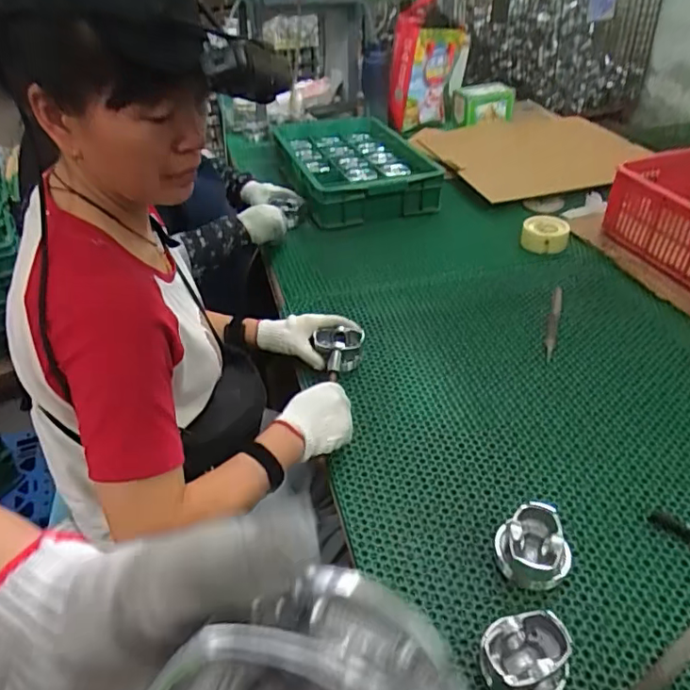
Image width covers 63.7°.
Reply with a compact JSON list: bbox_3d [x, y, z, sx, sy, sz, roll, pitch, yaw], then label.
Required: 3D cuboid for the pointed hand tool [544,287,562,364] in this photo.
[{"bbox_3d":[0.384,-0.046,1.022,0.019,0.010,0.236,12,42,18],"label":"pointed hand tool"}]

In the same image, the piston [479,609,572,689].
[{"bbox_3d":[0.178,0.305,0.544,0.081,0.053,0.076,-12,40,-10],"label":"piston"}]

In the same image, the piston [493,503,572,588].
[{"bbox_3d":[0.213,0.233,0.637,0.071,0.052,0.078,-3,39,2],"label":"piston"}]

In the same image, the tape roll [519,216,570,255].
[{"bbox_3d":[0.442,-0.248,1.225,0.098,0.047,0.098,-3,39,2],"label":"tape roll"}]

